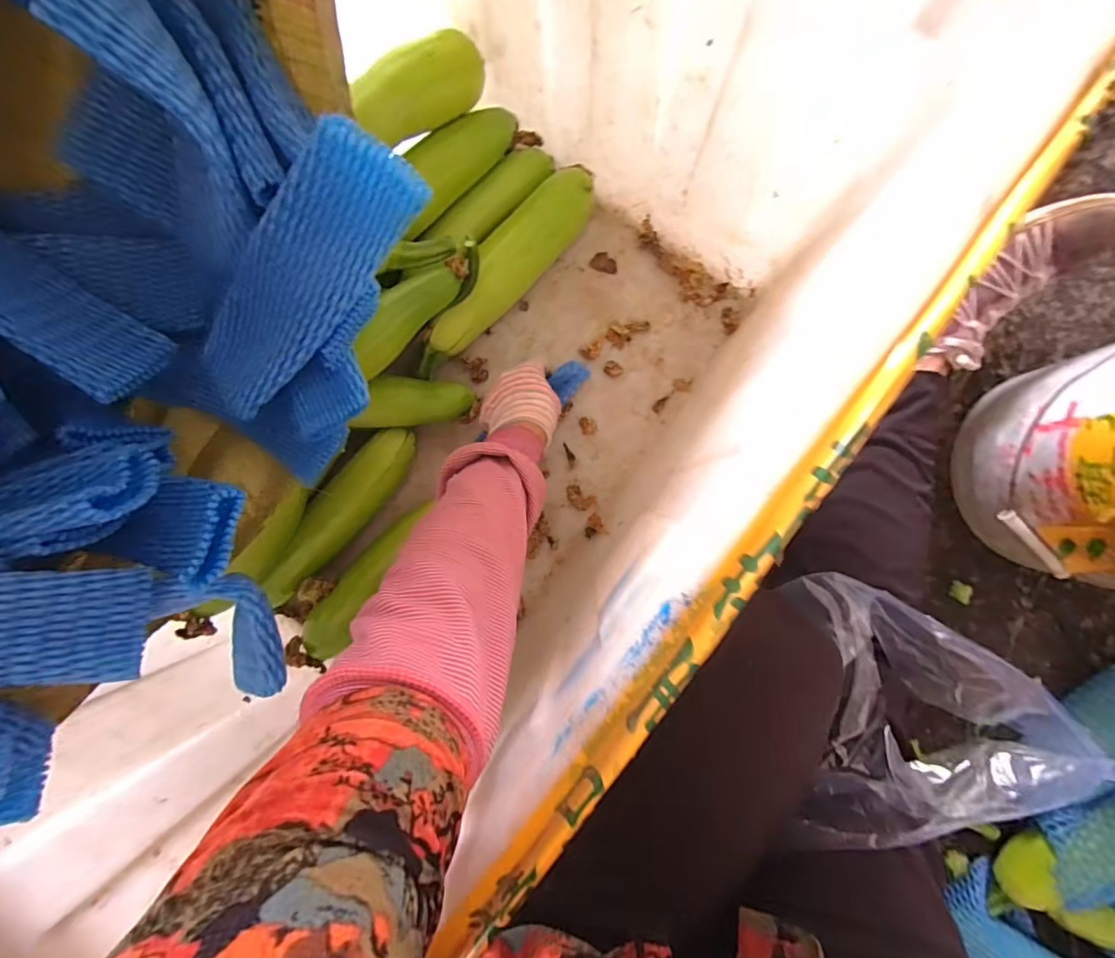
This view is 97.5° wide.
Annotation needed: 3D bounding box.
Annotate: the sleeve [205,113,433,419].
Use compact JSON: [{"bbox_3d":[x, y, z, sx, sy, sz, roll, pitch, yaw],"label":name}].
[{"bbox_3d":[-0.146,-0.106,0.271,0.179,0.045,0.051,-37,86,28],"label":"sleeve"}]

